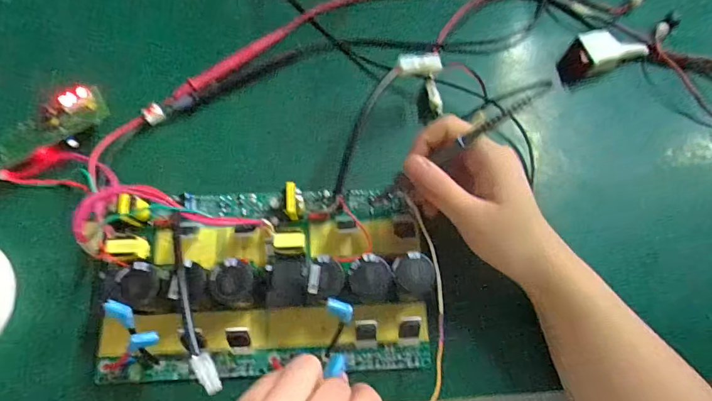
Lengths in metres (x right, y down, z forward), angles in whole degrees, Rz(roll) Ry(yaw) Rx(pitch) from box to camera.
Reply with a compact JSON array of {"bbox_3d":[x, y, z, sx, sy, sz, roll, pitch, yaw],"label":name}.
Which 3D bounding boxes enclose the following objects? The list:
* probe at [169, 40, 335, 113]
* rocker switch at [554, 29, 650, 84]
[{"bbox_3d":[-0.091,-0.116,0.390,0.153,0.012,0.016,-28,74,-10],"label":"probe"},{"bbox_3d":[0.229,-0.140,0.406,0.083,0.021,0.036,-21,73,-8],"label":"rocker switch"}]

